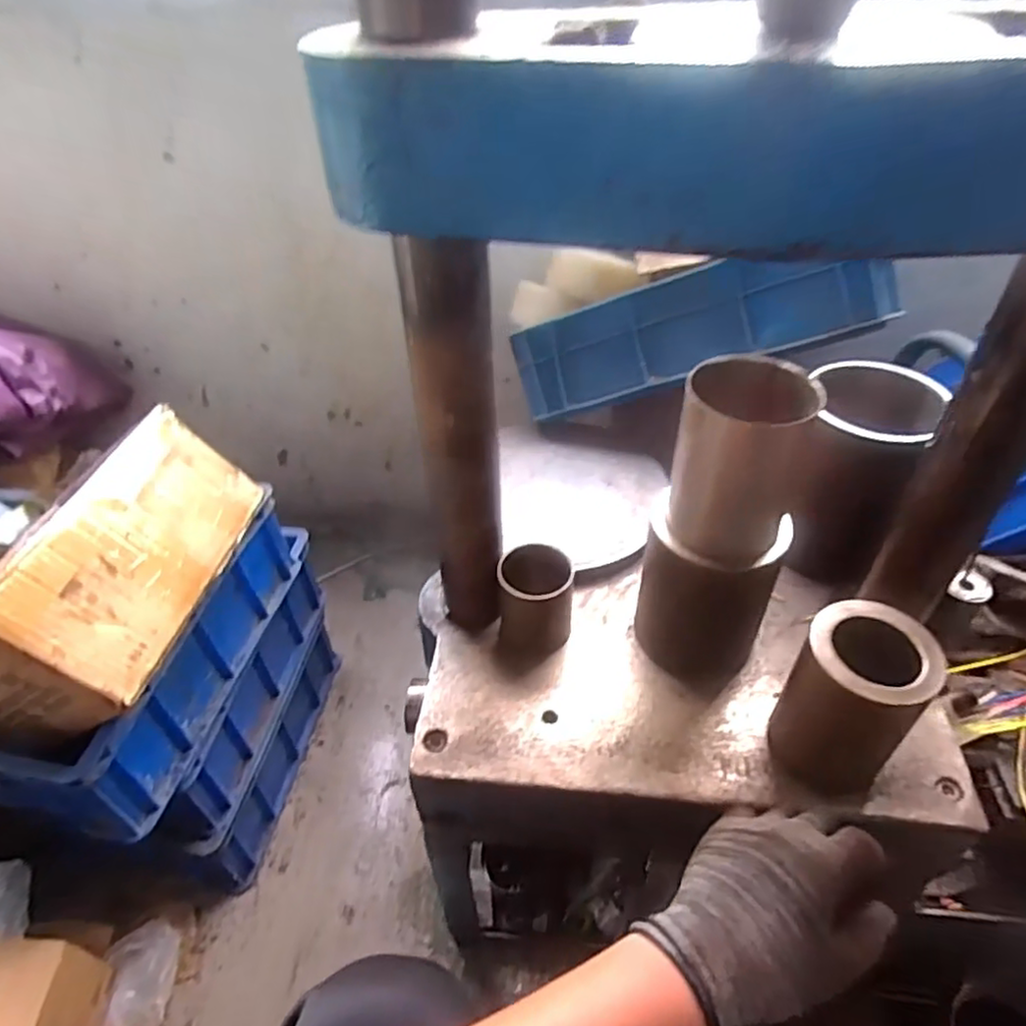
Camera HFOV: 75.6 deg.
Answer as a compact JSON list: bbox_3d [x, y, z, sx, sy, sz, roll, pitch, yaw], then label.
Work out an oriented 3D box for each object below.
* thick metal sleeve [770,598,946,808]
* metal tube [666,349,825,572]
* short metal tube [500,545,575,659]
[{"bbox_3d":[0.256,0.150,0.511,0.091,0.136,0.093,-1,42,1],"label":"thick metal sleeve"},{"bbox_3d":[0.175,-0.044,0.513,0.086,0.141,0.096,15,45,18],"label":"metal tube"},{"bbox_3d":[0.021,0.087,0.621,0.071,0.093,0.065,1,42,4],"label":"short metal tube"}]

